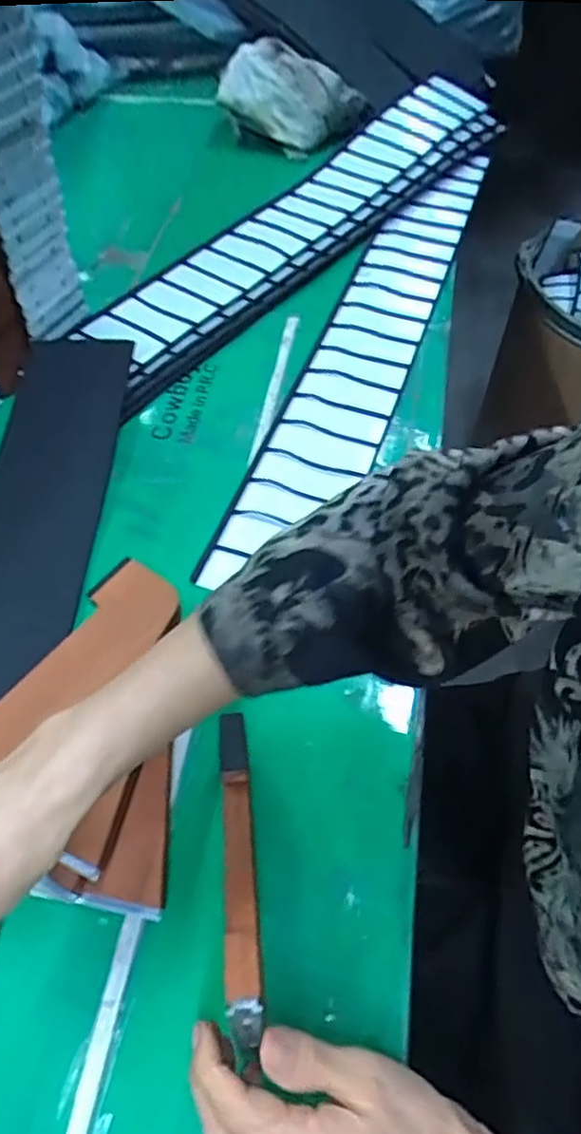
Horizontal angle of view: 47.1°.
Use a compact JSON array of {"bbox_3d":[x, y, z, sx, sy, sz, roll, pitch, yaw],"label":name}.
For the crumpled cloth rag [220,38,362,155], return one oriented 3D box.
[{"bbox_3d":[-0.003,-0.586,0.840,0.167,0.074,0.127,23,59,16],"label":"crumpled cloth rag"}]

